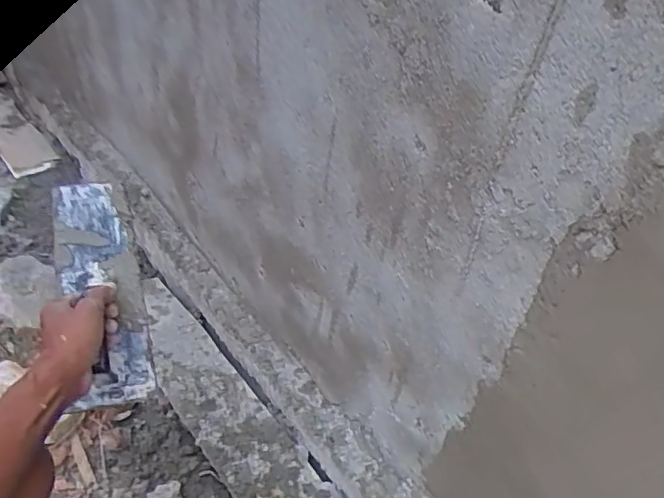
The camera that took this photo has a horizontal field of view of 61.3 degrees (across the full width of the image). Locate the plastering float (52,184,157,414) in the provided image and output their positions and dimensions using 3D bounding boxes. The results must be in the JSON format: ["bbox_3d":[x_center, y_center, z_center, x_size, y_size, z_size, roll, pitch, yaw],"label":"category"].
[{"bbox_3d":[-0.301,0.053,0.721,0.097,0.054,0.288,-14,81,-21],"label":"plastering float"}]

